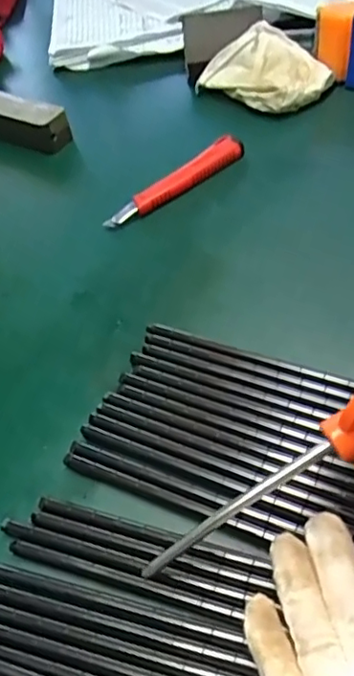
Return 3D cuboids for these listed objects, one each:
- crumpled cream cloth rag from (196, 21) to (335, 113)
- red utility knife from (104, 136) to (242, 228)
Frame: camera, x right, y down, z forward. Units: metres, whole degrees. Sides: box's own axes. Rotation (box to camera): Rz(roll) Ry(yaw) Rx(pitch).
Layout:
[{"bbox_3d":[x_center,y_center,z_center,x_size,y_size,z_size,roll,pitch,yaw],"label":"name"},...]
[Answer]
[{"bbox_3d":[0.081,-0.236,0.530,0.073,0.045,0.107,-41,53,-21],"label":"crumpled cream cloth rag"},{"bbox_3d":[0.000,-0.123,0.461,0.128,0.014,0.019,-38,55,-18],"label":"red utility knife"}]

